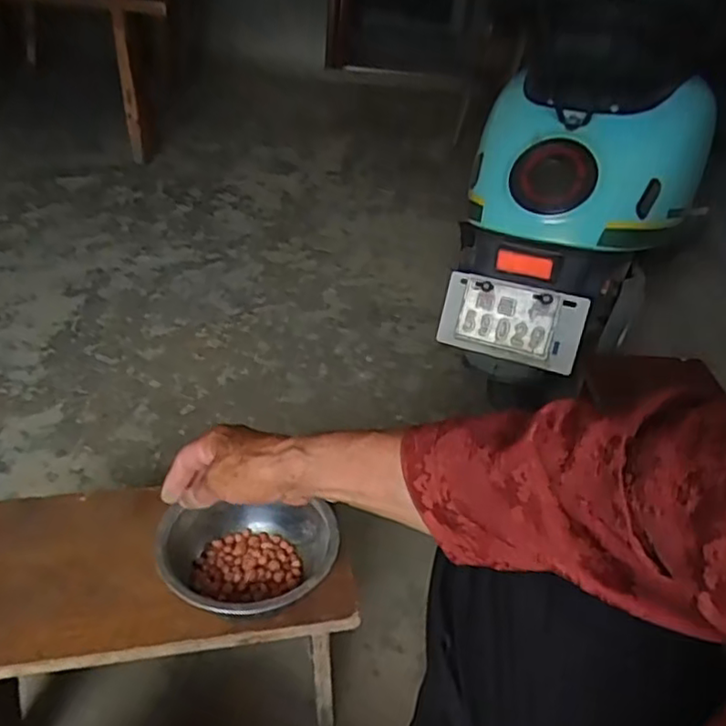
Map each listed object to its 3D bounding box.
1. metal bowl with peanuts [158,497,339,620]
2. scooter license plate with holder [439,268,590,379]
[{"bbox_3d":[-0.109,0.192,0.601,0.163,0.060,0.138,4,32,-3],"label":"metal bowl with peanuts"},{"bbox_3d":[0.220,-0.064,0.964,0.213,0.115,0.013,16,10,26],"label":"scooter license plate with holder"}]

